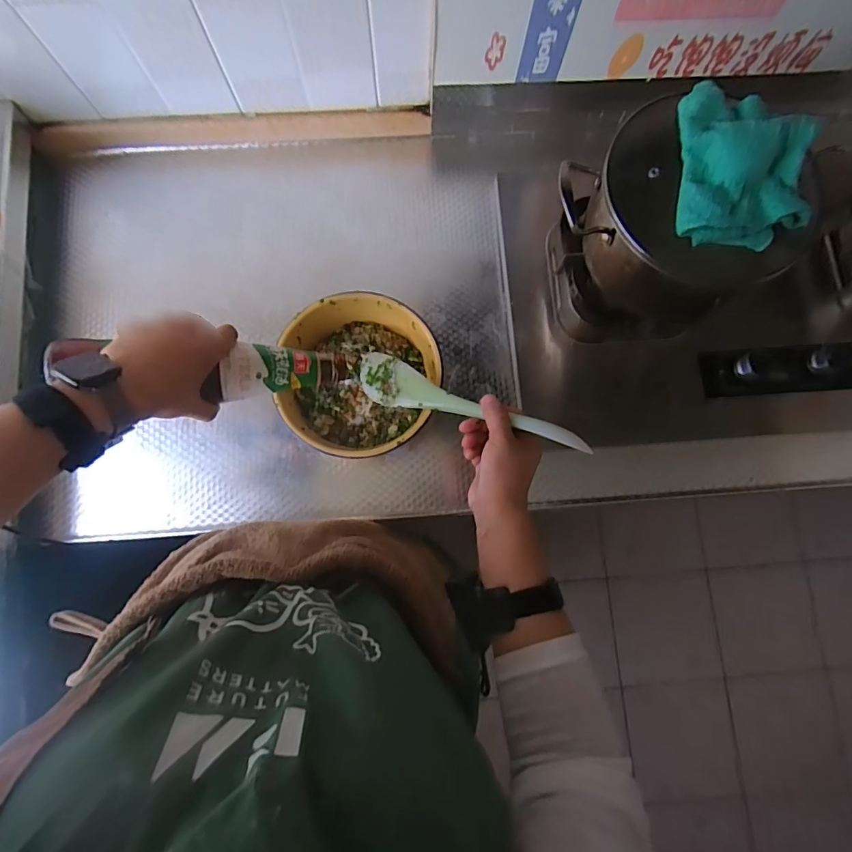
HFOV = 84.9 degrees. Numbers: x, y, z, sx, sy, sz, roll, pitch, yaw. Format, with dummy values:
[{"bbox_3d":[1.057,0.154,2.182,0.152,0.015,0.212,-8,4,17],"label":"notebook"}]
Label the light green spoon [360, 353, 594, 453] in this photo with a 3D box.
[{"bbox_3d":[0.033,-0.028,0.506,0.283,0.022,0.054,19,81,31],"label":"light green spoon"}]

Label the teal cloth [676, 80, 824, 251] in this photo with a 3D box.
[{"bbox_3d":[0.307,-0.257,0.444,0.120,0.045,0.174,2,81,1],"label":"teal cloth"}]

